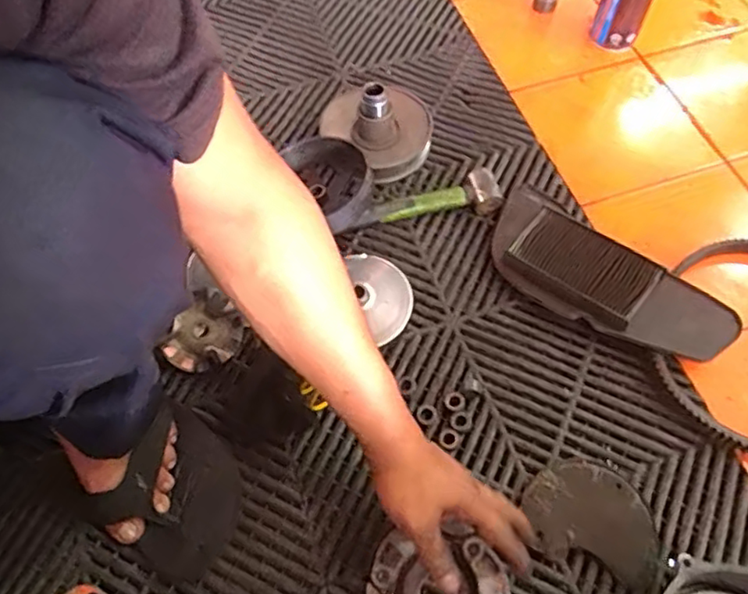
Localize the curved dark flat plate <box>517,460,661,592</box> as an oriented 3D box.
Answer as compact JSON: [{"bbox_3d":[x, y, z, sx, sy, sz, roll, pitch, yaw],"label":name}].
[{"bbox_3d":[0.193,0.196,0.539,0.115,0.019,0.087,16,62,10],"label":"curved dark flat plate"}]

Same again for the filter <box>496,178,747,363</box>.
[{"bbox_3d":[0.236,-0.020,0.642,0.270,0.047,0.114,39,68,20],"label":"filter"}]

